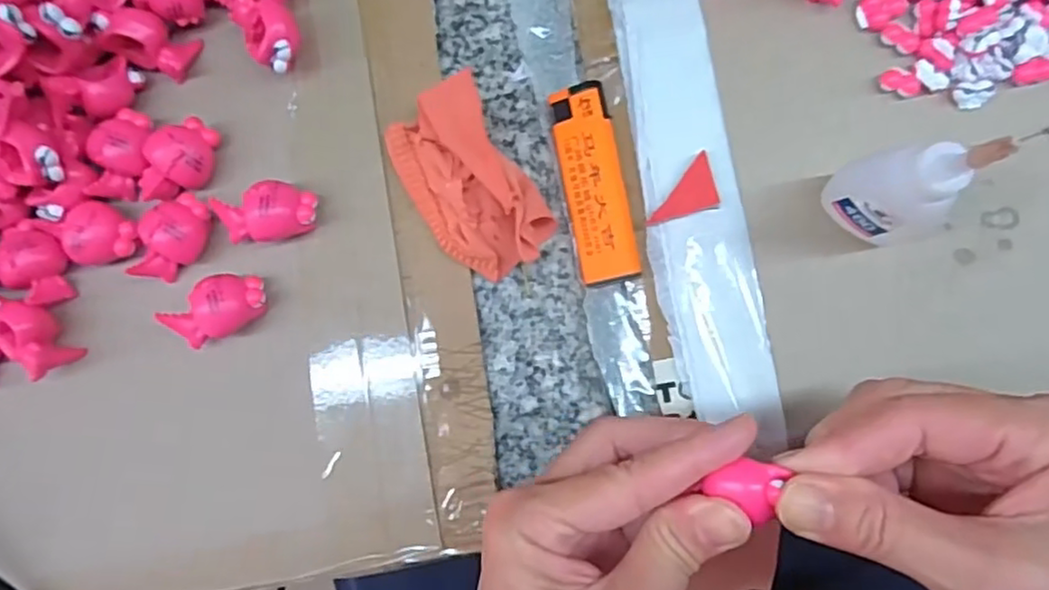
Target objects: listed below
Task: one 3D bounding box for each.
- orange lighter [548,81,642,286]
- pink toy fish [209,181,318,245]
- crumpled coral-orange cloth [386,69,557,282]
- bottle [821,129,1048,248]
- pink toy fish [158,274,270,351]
[{"bbox_3d":[0.028,-0.045,0.272,0.024,0.011,0.079,-11,84,4],"label":"orange lighter"},{"bbox_3d":[-0.103,-0.033,0.270,0.036,0.023,0.022,-25,83,3],"label":"pink toy fish"},{"bbox_3d":[-0.022,-0.044,0.267,0.043,0.021,0.073,-31,83,2],"label":"crumpled coral-orange cloth"},{"bbox_3d":[0.134,-0.038,0.225,0.037,0.082,0.032,-22,83,3],"label":"bottle"},{"bbox_3d":[-0.120,0.006,0.267,0.035,0.024,0.021,-37,83,1],"label":"pink toy fish"}]

